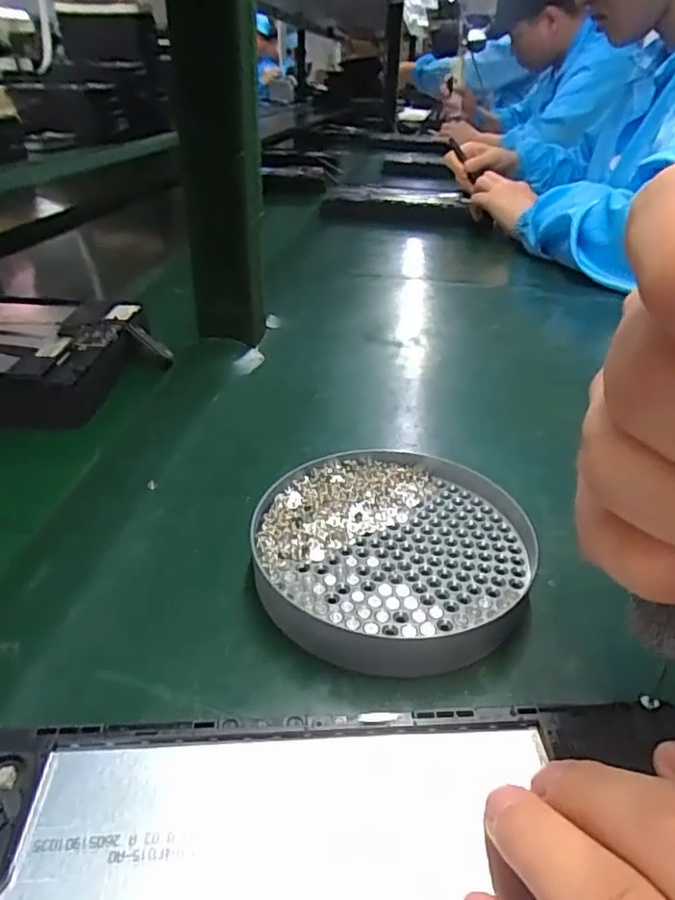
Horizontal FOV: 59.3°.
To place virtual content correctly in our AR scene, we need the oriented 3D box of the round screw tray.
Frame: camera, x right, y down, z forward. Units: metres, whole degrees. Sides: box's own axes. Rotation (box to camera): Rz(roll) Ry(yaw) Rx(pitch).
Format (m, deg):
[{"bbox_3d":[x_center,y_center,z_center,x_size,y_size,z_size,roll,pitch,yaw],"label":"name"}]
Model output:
[{"bbox_3d":[0.022,0.042,0.245,0.108,0.022,0.115,2,33,-1],"label":"round screw tray"}]

